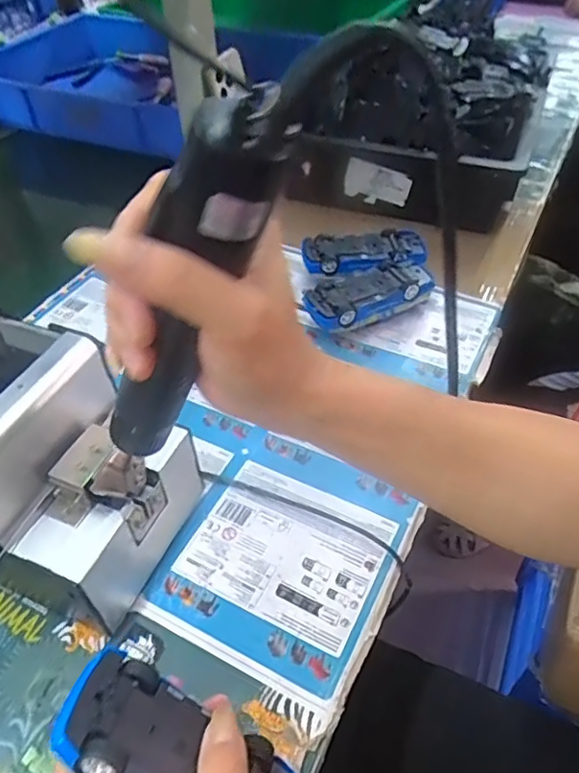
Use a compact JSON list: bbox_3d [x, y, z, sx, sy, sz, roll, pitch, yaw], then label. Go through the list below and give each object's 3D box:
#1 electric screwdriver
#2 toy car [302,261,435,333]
[{"bbox_3d":[-0.047,-0.032,0.258,0.037,0.201,0.029,26,49,-4],"label":"electric screwdriver"},{"bbox_3d":[0.078,-0.083,0.574,0.124,0.042,0.055,-20,49,-16],"label":"toy car"}]

